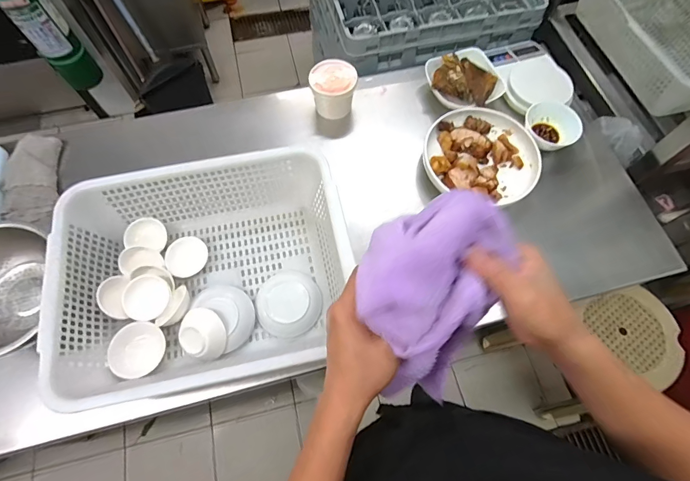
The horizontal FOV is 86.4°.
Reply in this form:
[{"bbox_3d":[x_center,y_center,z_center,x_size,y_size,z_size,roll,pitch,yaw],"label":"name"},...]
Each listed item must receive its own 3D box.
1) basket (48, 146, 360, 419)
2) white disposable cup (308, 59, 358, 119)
[{"bbox_3d":[-0.211,0.046,0.598,0.430,0.126,0.339,-12,68,-6],"label":"basket"},{"bbox_3d":[-0.024,-0.312,0.768,0.095,0.080,0.080,2,67,0],"label":"white disposable cup"}]

